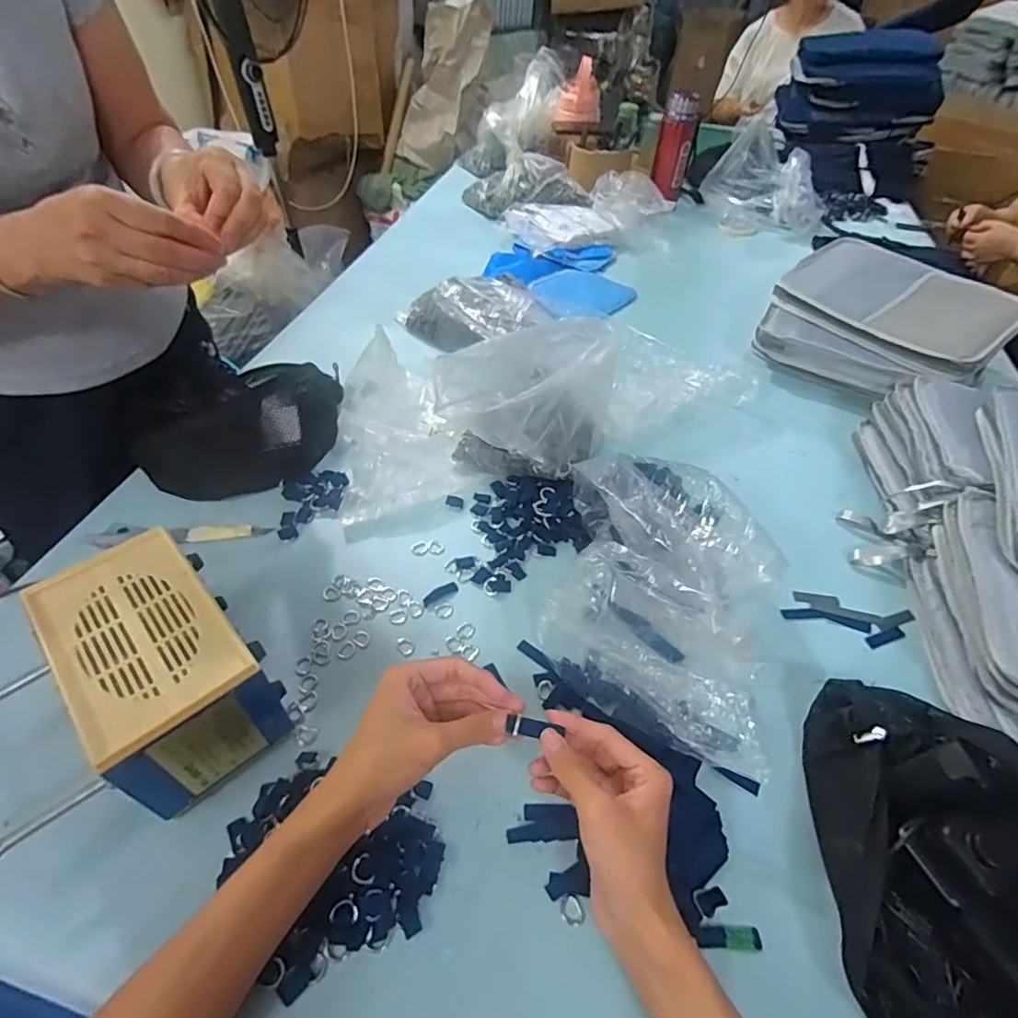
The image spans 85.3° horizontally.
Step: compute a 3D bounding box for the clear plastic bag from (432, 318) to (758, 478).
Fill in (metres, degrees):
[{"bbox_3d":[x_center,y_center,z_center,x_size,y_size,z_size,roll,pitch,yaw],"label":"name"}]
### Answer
[{"bbox_3d":[0.015,-0.110,0.640,0.199,0.171,0.100,-7,49,-9],"label":"clear plastic bag"}]

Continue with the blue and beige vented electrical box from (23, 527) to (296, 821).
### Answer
[{"bbox_3d":[-0.279,0.125,0.452,0.116,0.111,0.180,-32,57,-27],"label":"blue and beige vented electrical box"}]

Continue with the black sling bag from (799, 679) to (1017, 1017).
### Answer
[{"bbox_3d":[0.318,0.297,0.364,0.172,0.099,0.375,9,48,5],"label":"black sling bag"}]

